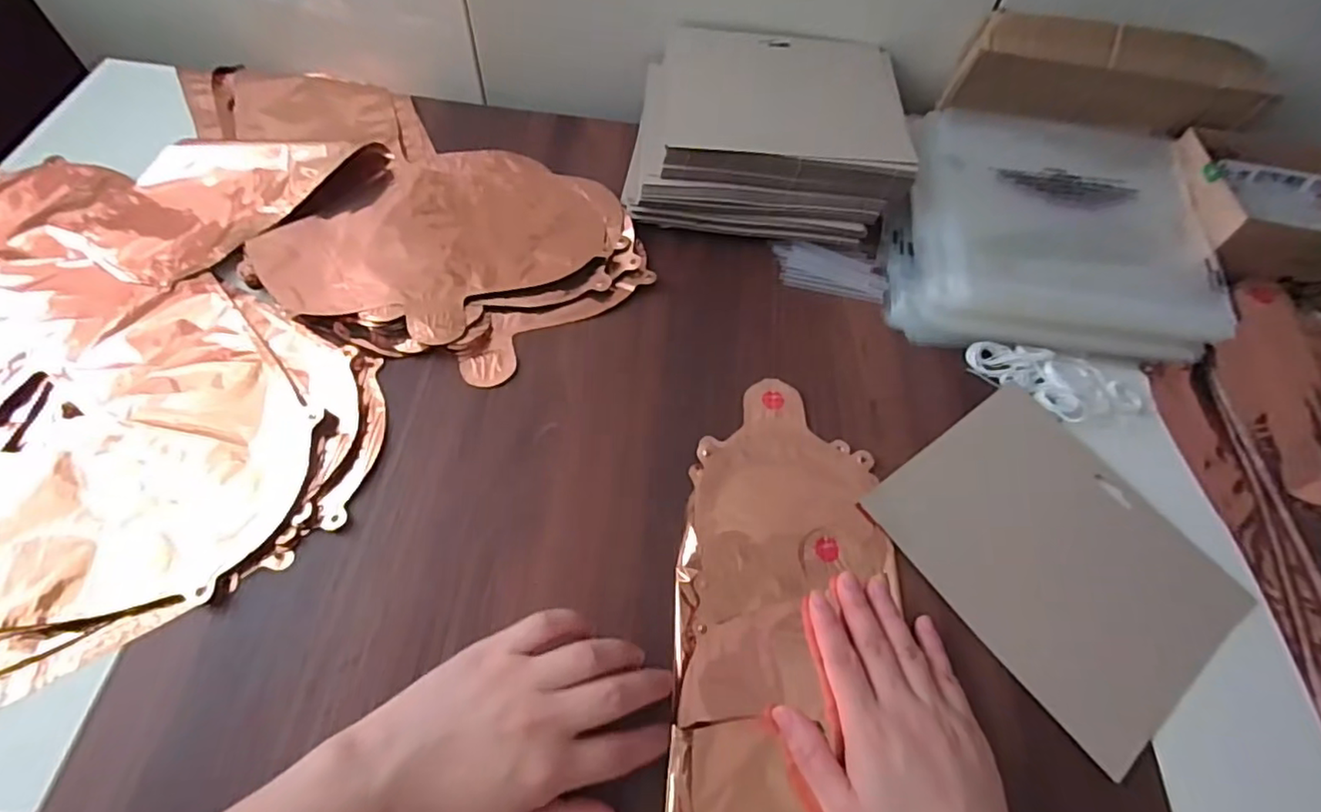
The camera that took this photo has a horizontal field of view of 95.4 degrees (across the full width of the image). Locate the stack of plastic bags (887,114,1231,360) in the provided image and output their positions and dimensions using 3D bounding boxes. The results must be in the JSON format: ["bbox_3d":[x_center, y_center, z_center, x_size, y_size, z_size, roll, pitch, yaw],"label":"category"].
[{"bbox_3d":[0.304,-0.144,0.487,0.234,0.058,0.206,5,59,-2],"label":"stack of plastic bags"}]

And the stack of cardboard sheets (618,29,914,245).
[{"bbox_3d":[0.088,-0.230,0.513,0.212,0.077,0.172,6,59,-1],"label":"stack of cardboard sheets"}]

